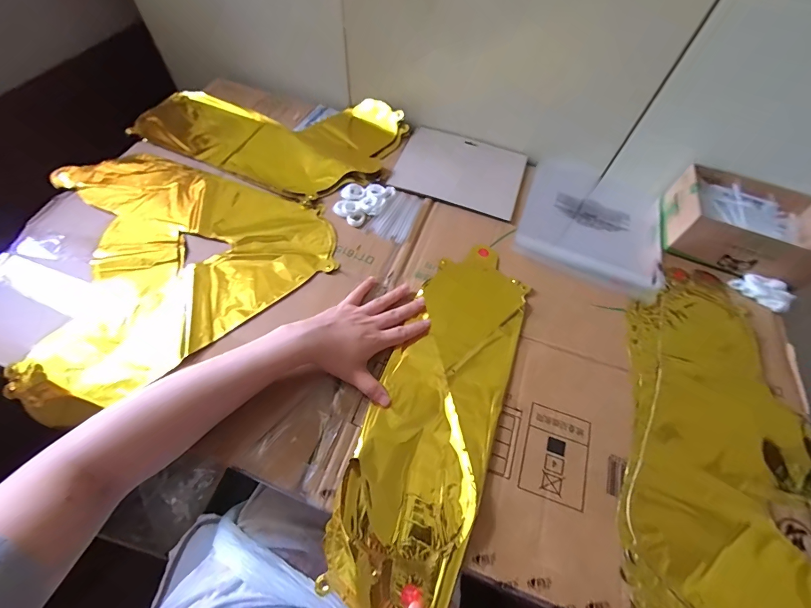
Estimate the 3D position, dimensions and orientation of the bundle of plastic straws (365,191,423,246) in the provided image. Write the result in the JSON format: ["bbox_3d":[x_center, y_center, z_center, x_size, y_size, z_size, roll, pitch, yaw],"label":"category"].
[{"bbox_3d":[-0.014,-0.133,0.525,0.059,0.009,0.092,21,62,8],"label":"bundle of plastic straws"}]

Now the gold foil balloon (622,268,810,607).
[{"bbox_3d":[0.339,0.143,0.383,0.201,0.015,0.431,14,61,4],"label":"gold foil balloon"}]

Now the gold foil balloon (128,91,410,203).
[{"bbox_3d":[-0.226,-0.289,0.605,0.415,0.057,0.242,18,56,11],"label":"gold foil balloon"}]

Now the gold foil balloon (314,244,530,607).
[{"bbox_3d":[0.040,0.106,0.394,0.132,0.024,0.407,20,62,8],"label":"gold foil balloon"}]

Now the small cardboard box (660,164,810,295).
[{"bbox_3d":[0.485,-0.116,0.510,0.192,0.058,0.145,17,61,6],"label":"small cardboard box"}]

